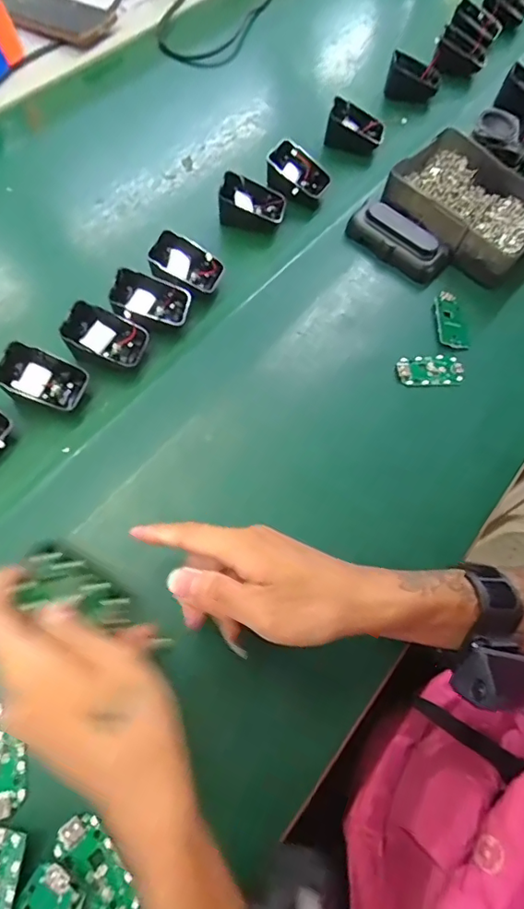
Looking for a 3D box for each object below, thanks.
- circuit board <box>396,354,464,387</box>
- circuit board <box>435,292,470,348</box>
[{"bbox_3d":[0.159,-0.080,0.484,0.064,0.006,0.032,-5,65,-6],"label":"circuit board"},{"bbox_3d":[0.185,-0.133,0.506,0.026,0.006,0.062,-1,64,-4],"label":"circuit board"}]

